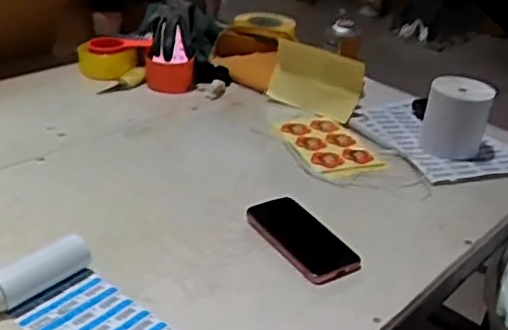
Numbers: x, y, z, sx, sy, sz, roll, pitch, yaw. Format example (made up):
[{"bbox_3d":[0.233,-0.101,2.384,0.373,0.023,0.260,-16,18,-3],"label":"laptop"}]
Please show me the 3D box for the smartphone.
[{"bbox_3d":[0.062,0.094,0.817,0.083,0.016,0.173,-20,40,-28],"label":"smartphone"}]

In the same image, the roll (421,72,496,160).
[{"bbox_3d":[0.344,-0.080,1.044,0.103,0.133,0.093,15,30,17],"label":"roll"}]

